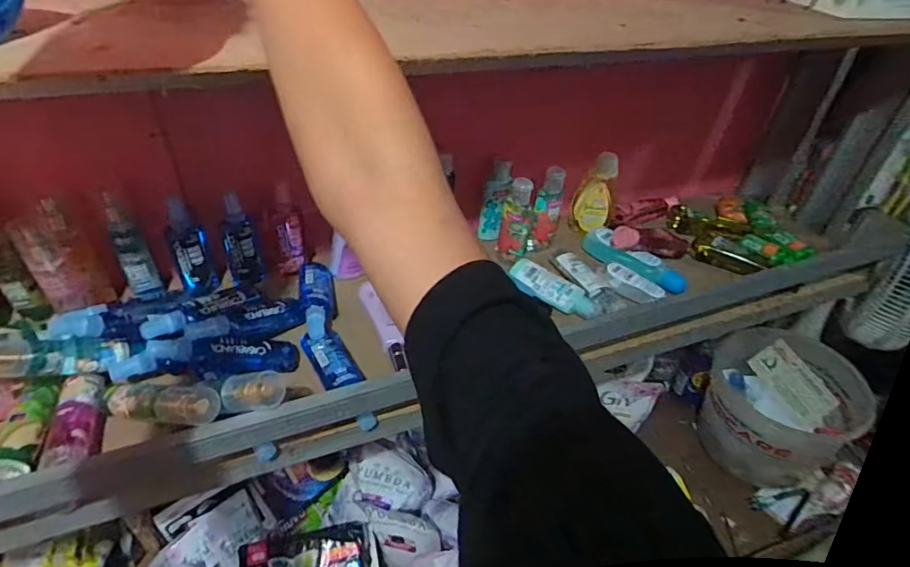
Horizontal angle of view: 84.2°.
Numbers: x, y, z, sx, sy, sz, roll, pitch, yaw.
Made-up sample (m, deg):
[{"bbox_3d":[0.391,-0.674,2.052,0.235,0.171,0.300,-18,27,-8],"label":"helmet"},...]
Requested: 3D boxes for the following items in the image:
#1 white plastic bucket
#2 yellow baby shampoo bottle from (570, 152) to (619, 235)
[{"bbox_3d":[0.637,0.254,1.025,0.232,0.221,0.243,3,39,-2],"label":"white plastic bucket"},{"bbox_3d":[0.223,-0.146,0.800,0.061,0.141,0.040,16,40,14],"label":"yellow baby shampoo bottle"}]

